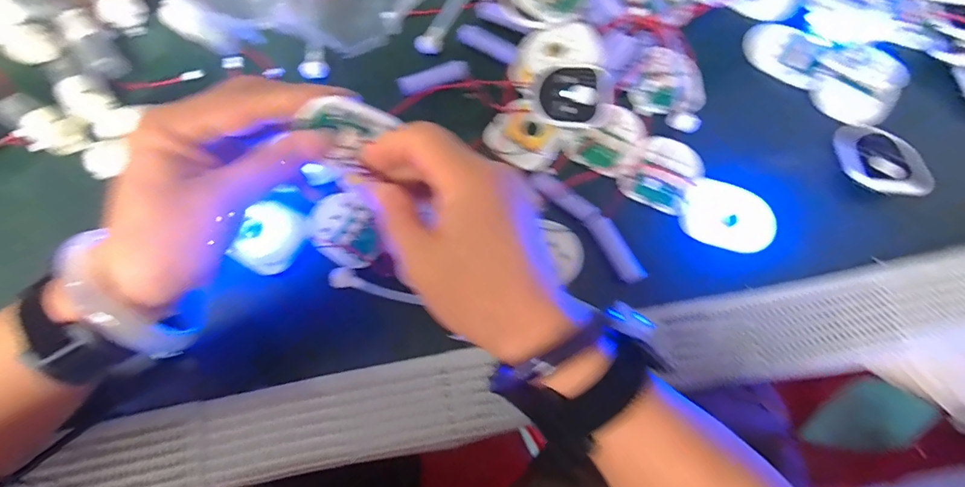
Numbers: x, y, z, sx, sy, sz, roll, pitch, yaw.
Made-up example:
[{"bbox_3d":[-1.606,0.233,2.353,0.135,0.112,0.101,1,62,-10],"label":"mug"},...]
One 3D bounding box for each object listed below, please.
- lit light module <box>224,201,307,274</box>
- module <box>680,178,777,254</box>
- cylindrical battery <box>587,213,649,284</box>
[{"bbox_3d":[-0.154,-0.005,0.331,0.047,0.010,0.049,28,74,11],"label":"lit light module"},{"bbox_3d":[0.178,-0.020,0.335,0.061,0.004,0.048,19,73,8],"label":"module"},{"bbox_3d":[0.094,0.006,0.329,0.016,0.019,0.052,-27,73,-7],"label":"cylindrical battery"}]

